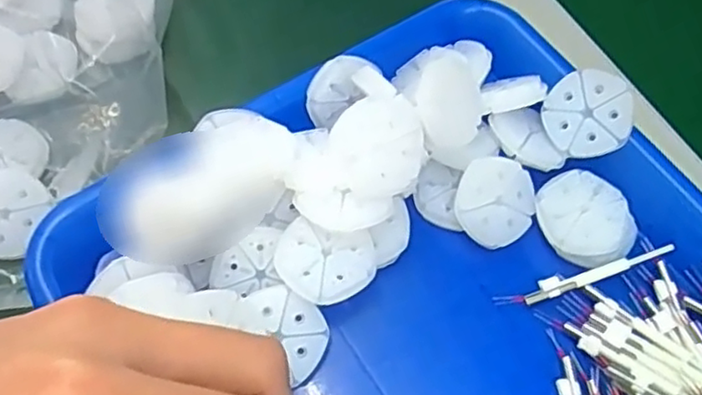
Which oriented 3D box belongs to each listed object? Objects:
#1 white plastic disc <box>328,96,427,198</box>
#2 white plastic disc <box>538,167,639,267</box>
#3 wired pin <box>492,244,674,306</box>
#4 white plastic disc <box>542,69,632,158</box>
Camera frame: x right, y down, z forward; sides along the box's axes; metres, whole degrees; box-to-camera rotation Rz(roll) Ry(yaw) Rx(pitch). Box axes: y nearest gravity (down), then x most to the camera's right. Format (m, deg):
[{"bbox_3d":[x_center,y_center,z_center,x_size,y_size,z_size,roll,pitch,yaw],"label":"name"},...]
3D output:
[{"bbox_3d":[0.011,-0.020,0.262,0.037,0.006,0.038,0,90,-11],"label":"white plastic disc"},{"bbox_3d":[0.100,0.010,0.287,0.035,0.014,0.040,-21,66,-12],"label":"white plastic disc"},{"bbox_3d":[0.099,0.033,0.281,0.079,0.007,0.008,-16,65,-10],"label":"wired pin"},{"bbox_3d":[0.104,-0.037,0.291,0.037,0.004,0.037,0,90,25],"label":"white plastic disc"}]

